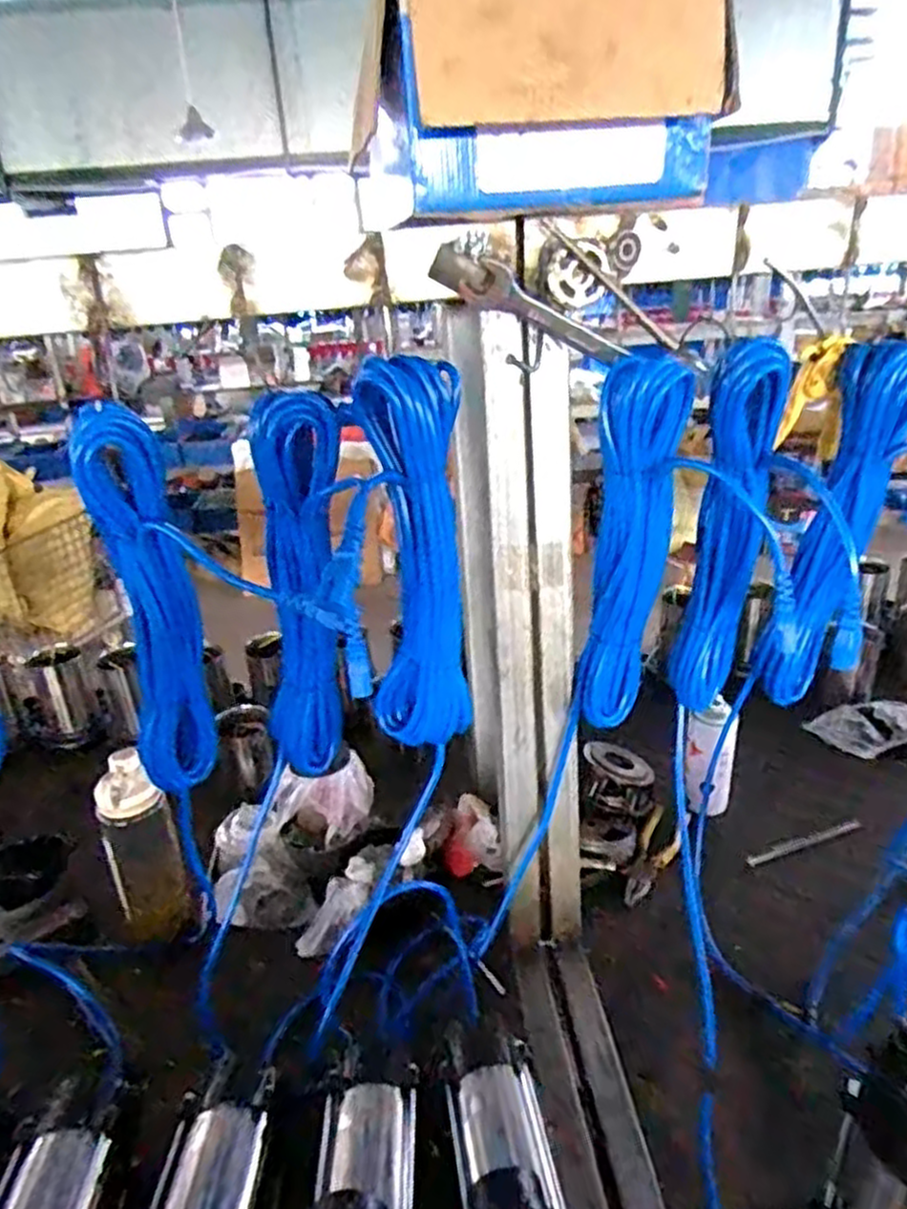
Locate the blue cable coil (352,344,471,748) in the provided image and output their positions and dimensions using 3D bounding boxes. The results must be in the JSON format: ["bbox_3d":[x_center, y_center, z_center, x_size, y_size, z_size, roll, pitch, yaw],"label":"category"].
[{"bbox_3d":[-0.035,-0.035,0.657,0.087,0.342,0.065,-7,28,-5],"label":"blue cable coil"}]

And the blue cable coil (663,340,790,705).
[{"bbox_3d":[0.241,-0.052,0.677,0.080,0.329,0.050,7,27,23],"label":"blue cable coil"}]

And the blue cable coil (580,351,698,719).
[{"bbox_3d":[0.153,-0.039,0.658,0.087,0.320,0.039,0,26,10],"label":"blue cable coil"}]

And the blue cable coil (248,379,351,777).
[{"bbox_3d":[-0.125,0.001,0.643,0.098,0.332,0.045,-4,25,1],"label":"blue cable coil"}]

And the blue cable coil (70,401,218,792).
[{"bbox_3d":[-0.261,0.012,0.663,0.078,0.344,0.042,-19,29,-28],"label":"blue cable coil"}]

